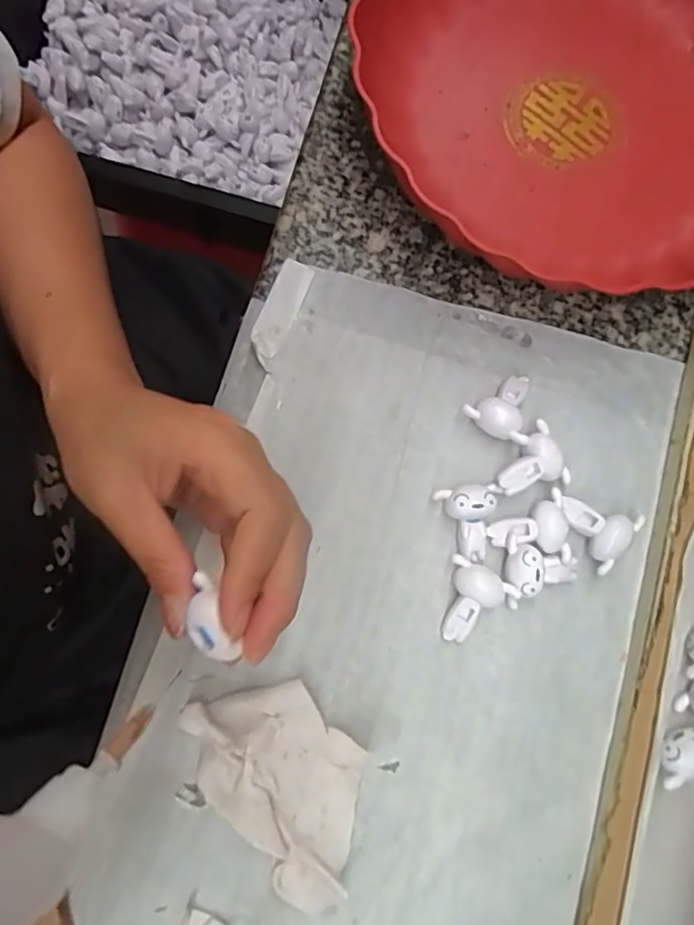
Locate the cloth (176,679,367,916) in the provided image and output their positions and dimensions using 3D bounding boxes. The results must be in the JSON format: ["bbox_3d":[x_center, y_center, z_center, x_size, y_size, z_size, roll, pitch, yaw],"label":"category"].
[{"bbox_3d":[-0.025,0.135,0.256,0.057,0.017,0.094,-36,81,-7],"label":"cloth"}]

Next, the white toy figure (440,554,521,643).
[{"bbox_3d":[0.057,0.065,0.274,0.030,0.015,0.035,23,80,5],"label":"white toy figure"}]

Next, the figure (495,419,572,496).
[{"bbox_3d":[0.086,0.002,0.287,0.034,0.016,0.030,-29,80,-5],"label":"figure"}]

